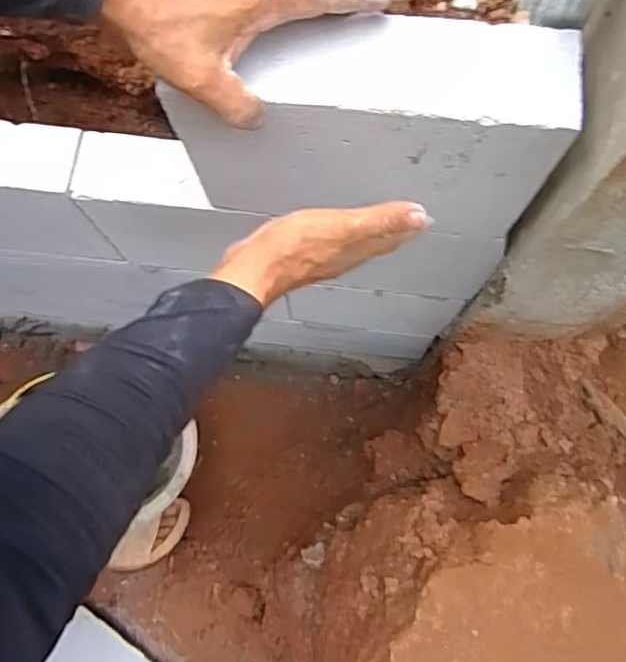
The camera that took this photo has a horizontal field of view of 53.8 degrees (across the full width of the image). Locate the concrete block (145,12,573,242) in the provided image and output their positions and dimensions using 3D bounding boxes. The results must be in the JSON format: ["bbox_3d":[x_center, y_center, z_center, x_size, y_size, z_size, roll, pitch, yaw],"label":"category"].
[{"bbox_3d":[0.040,-0.157,0.507,0.283,0.186,0.078,4,76,3],"label":"concrete block"}]

